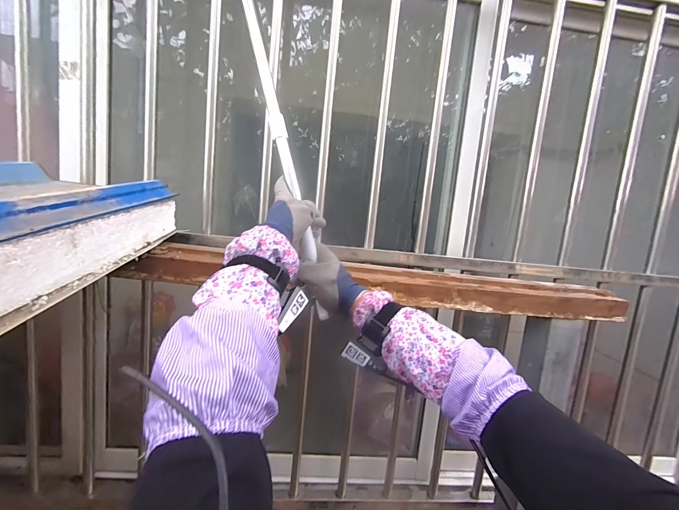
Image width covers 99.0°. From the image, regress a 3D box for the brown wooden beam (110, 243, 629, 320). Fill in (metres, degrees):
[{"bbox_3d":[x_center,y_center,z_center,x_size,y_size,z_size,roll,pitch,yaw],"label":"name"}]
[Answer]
[{"bbox_3d":[0.123,0.060,0.584,0.999,0.072,0.110,4,7,-10],"label":"brown wooden beam"}]

